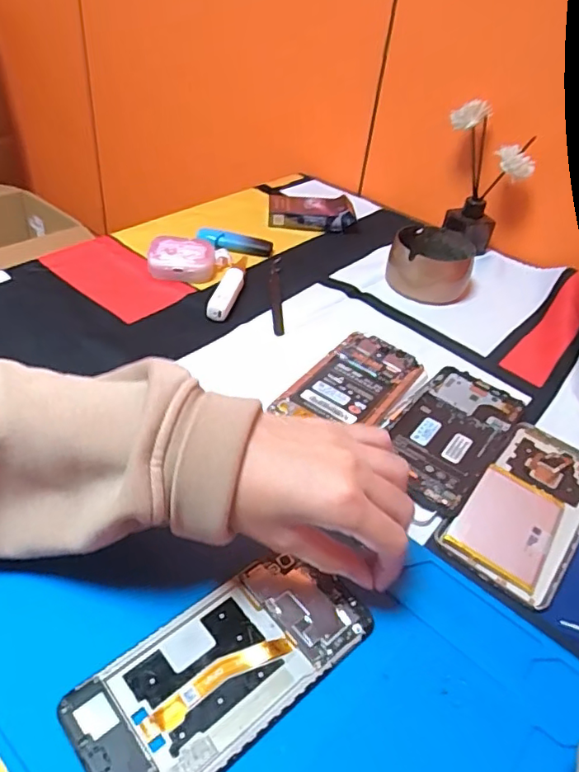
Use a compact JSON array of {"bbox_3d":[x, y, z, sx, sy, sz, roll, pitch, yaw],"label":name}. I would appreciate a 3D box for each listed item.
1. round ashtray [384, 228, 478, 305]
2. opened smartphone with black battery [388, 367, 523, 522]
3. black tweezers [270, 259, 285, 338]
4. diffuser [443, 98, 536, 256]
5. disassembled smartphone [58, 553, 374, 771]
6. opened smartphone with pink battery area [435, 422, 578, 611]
[{"bbox_3d":[0.150,-0.133,0.596,0.085,0.050,0.088,5,40,-4],"label":"round ashtray"},{"bbox_3d":[0.120,0.036,0.420,0.071,0.012,0.142,31,45,24],"label":"opened smartphone with black battery"},{"bbox_3d":[-0.013,-0.097,0.554,0.013,0.012,0.137,3,41,-6],"label":"black tweezers"},{"bbox_3d":[0.220,-0.228,0.637,0.053,0.154,0.094,-16,46,-25],"label":"diffuser"},{"bbox_3d":[-0.030,0.139,0.279,0.147,0.007,0.068,-25,50,-33],"label":"disassembled smartphone"},{"bbox_3d":[0.167,0.078,0.383,0.071,0.012,0.152,33,46,26],"label":"opened smartphone with pink battery area"}]

